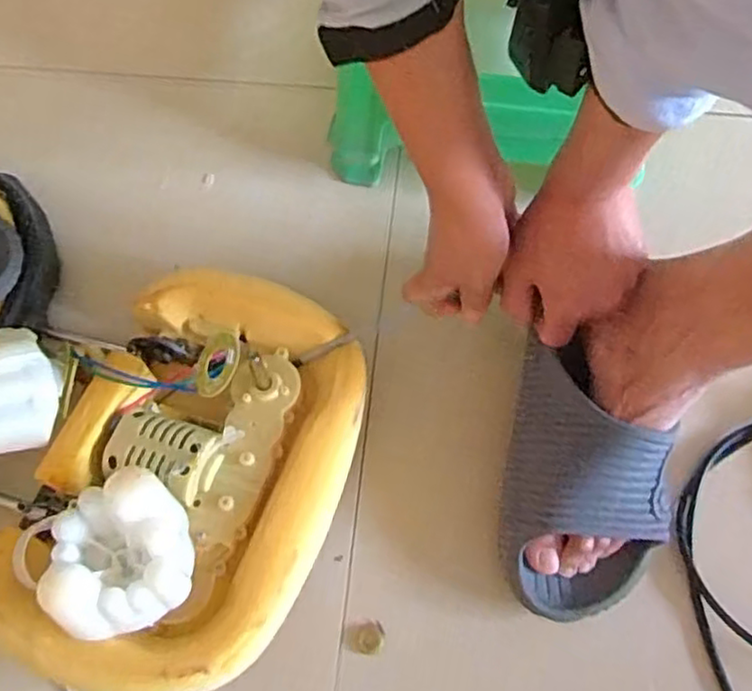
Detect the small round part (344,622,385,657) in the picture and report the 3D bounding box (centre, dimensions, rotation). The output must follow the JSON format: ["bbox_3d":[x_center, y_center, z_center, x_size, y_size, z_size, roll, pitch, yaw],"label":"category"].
[{"bbox_3d":[-0.008,0.204,0.478,0.026,0.014,0.021,5,67,5],"label":"small round part"}]

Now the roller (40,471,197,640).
[{"bbox_3d":[-0.156,0.125,0.409,0.081,0.056,0.085,-14,67,-4],"label":"roller"}]

